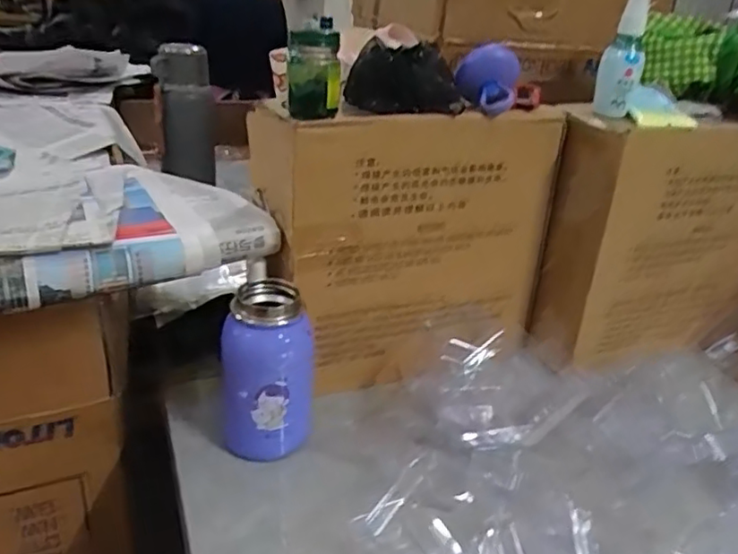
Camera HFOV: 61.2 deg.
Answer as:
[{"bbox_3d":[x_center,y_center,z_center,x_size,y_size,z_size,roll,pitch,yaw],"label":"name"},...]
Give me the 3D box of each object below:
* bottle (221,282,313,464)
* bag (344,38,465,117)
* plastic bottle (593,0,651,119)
[{"bbox_3d":[-0.085,0.080,0.515,0.070,0.137,0.063,-2,27,-14],"label":"bottle"},{"bbox_3d":[0.033,-0.172,0.545,0.104,0.051,0.064,2,26,-6],"label":"bag"},{"bbox_3d":[0.239,-0.212,0.585,0.037,0.117,0.033,13,27,16],"label":"plastic bottle"}]

